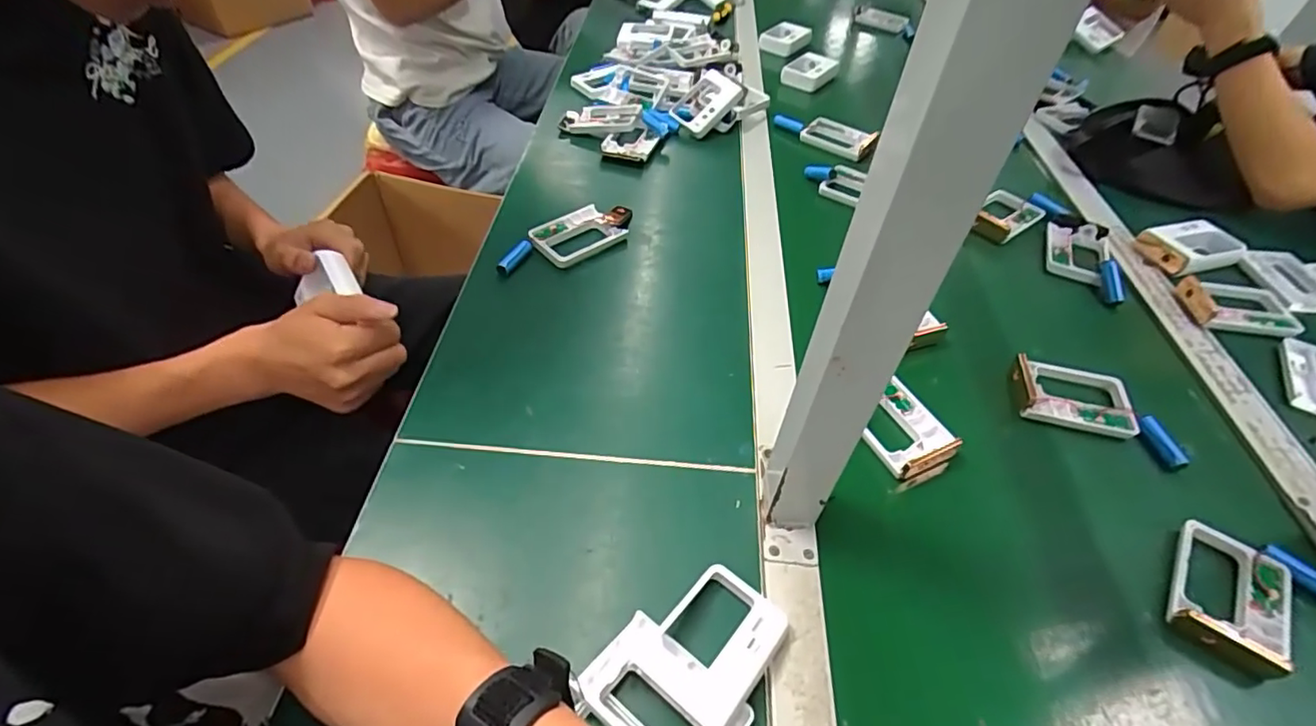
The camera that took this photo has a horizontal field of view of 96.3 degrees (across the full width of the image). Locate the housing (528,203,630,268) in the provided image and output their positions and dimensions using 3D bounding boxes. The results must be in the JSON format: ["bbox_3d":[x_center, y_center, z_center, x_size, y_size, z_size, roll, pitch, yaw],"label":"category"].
[{"bbox_3d":[-0.080,-0.153,0.675,0.126,0.023,0.070,-33,57,-28],"label":"housing"}]

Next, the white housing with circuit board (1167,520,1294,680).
[{"bbox_3d":[0.411,0.165,0.422,0.067,0.027,0.101,31,53,23],"label":"white housing with circuit board"}]

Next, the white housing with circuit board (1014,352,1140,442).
[{"bbox_3d":[0.384,0.029,0.544,0.100,0.025,0.069,11,48,8],"label":"white housing with circuit board"}]

